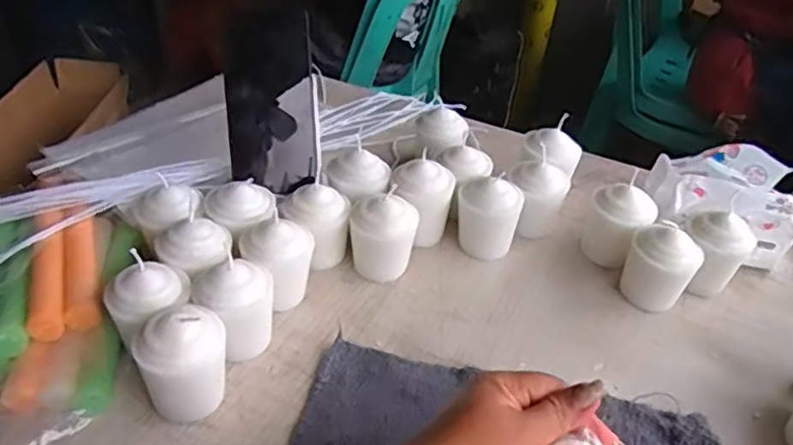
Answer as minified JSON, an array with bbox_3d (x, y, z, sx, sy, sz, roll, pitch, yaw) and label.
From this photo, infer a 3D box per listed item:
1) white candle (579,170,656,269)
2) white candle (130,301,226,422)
[{"bbox_3d":[0.199,0.003,0.589,0.056,0.073,0.046,28,44,25],"label":"white candle"},{"bbox_3d":[-0.141,0.093,0.429,0.056,0.074,0.050,-15,44,-24],"label":"white candle"}]

